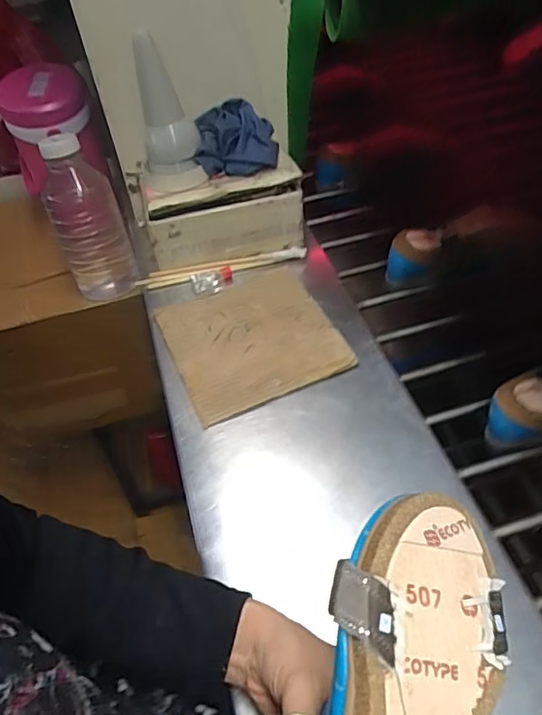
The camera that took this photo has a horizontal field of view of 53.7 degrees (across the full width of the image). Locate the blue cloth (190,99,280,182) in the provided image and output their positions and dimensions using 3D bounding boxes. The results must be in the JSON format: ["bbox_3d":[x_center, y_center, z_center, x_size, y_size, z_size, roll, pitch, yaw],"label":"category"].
[{"bbox_3d":[-0.041,-0.267,0.652,0.095,0.057,0.079,-1,47,1],"label":"blue cloth"}]

